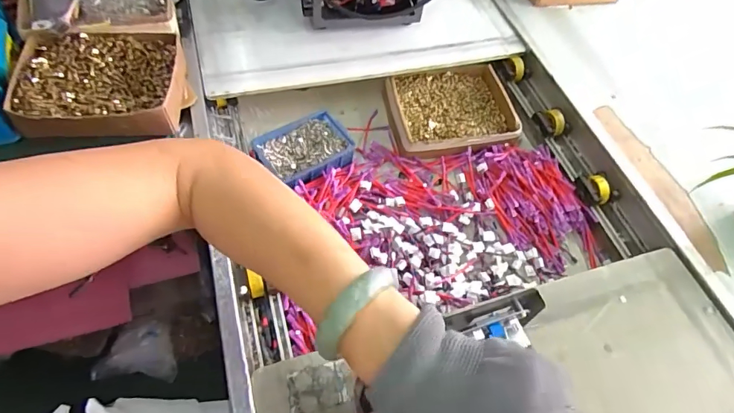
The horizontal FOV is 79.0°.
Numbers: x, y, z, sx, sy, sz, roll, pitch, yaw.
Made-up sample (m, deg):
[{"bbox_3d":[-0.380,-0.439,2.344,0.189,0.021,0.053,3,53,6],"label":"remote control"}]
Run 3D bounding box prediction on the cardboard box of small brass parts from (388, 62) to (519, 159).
[{"bbox_3d":[0.158,-0.185,0.831,0.236,0.036,0.189,-5,58,-9],"label":"cardboard box of small brass parts"}]

